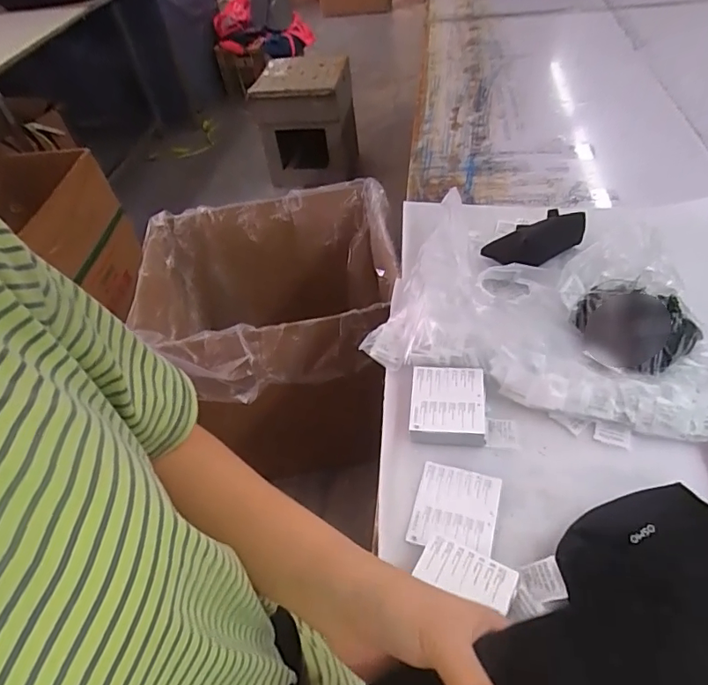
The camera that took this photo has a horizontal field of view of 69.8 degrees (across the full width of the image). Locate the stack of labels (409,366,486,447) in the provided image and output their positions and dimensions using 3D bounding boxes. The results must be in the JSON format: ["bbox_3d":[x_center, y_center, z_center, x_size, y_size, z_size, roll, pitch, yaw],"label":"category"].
[{"bbox_3d":[0.120,0.080,0.650,0.095,0.031,0.101,3,48,11],"label":"stack of labels"}]

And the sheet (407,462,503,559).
[{"bbox_3d":[0.113,0.185,0.569,0.088,0.007,0.100,10,49,17],"label":"sheet"}]

